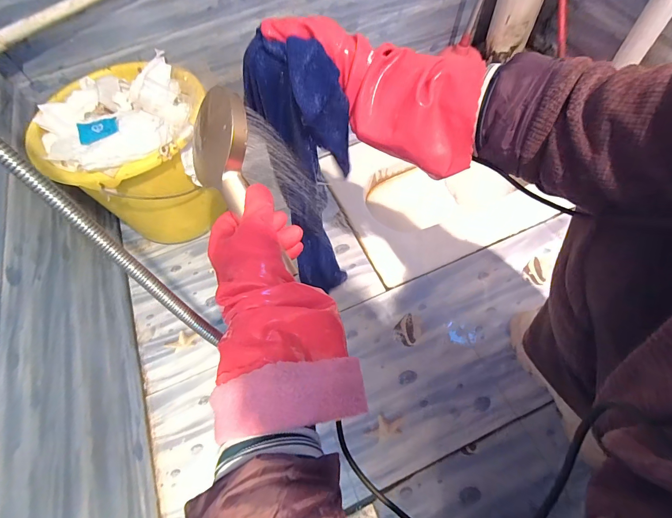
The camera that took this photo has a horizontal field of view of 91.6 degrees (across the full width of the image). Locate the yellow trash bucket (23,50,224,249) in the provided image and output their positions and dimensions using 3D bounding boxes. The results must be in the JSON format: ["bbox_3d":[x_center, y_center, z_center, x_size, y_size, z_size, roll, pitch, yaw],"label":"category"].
[{"bbox_3d":[-0.377,-0.205,0.675,0.272,0.255,0.293,-2,63,5],"label":"yellow trash bucket"}]

